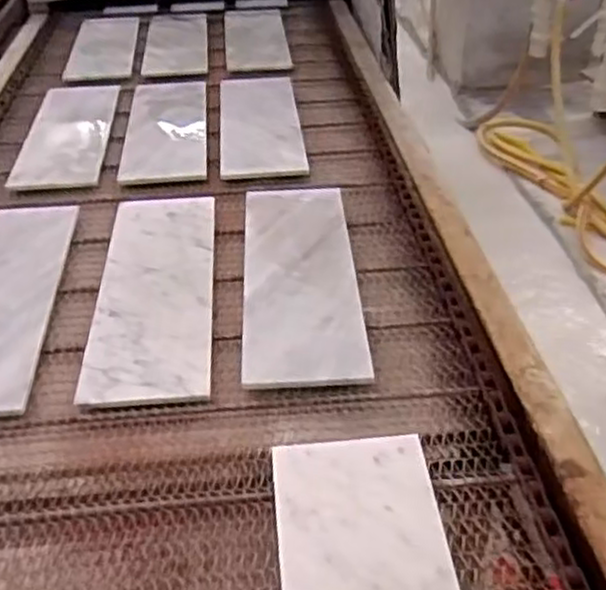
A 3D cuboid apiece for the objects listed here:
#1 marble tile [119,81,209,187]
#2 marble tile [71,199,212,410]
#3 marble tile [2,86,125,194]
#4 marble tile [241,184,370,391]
[{"bbox_3d":[-0.297,-0.372,1.637,0.169,0.009,0.570,-6,34,-4],"label":"marble tile"},{"bbox_3d":[-0.214,-0.022,1.101,0.160,0.016,0.520,-6,34,-3],"label":"marble tile"},{"bbox_3d":[-0.507,-0.361,1.616,0.177,0.021,0.581,-7,34,-5],"label":"marble tile"},{"bbox_3d":[-0.004,-0.041,1.106,0.161,0.018,0.510,-2,33,-2],"label":"marble tile"}]

